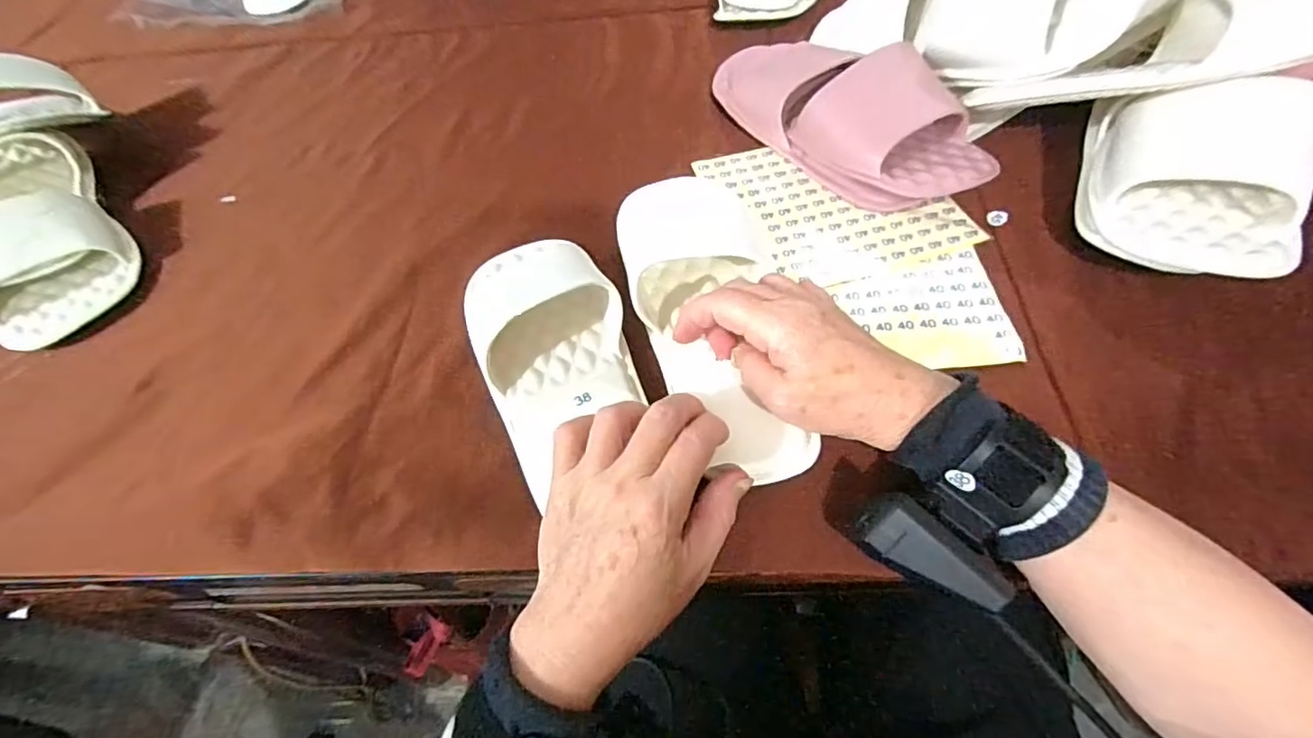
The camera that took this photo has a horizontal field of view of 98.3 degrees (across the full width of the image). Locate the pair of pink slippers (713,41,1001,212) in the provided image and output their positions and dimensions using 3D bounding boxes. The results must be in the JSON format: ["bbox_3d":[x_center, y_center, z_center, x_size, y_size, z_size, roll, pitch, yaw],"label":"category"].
[{"bbox_3d":[0.145,-0.213,0.454,0.116,0.065,0.252,-24,57,-12],"label":"pair of pink slippers"}]

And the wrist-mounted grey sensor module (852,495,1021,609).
[{"bbox_3d":[0.132,0.087,0.270,0.072,0.012,0.030,32,88,4],"label":"wrist-mounted grey sensor module"}]

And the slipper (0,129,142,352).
[{"bbox_3d":[-0.496,-0.122,0.445,0.101,0.065,0.249,-38,61,-20],"label":"slipper"}]

